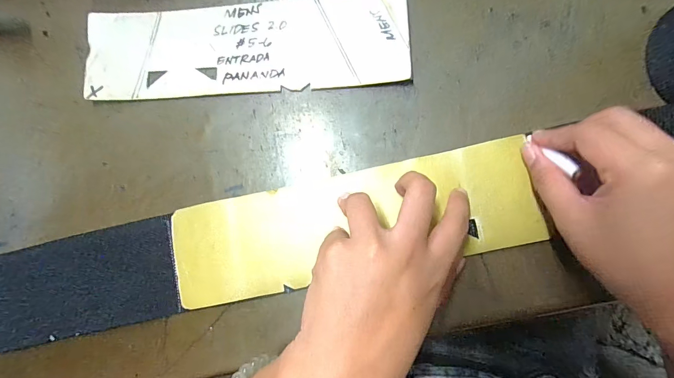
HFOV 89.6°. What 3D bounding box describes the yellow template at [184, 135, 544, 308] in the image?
[{"bbox_3d":[0.008,0.026,0.250,0.262,0.007,0.076,-12,81,5],"label":"yellow template"}]

